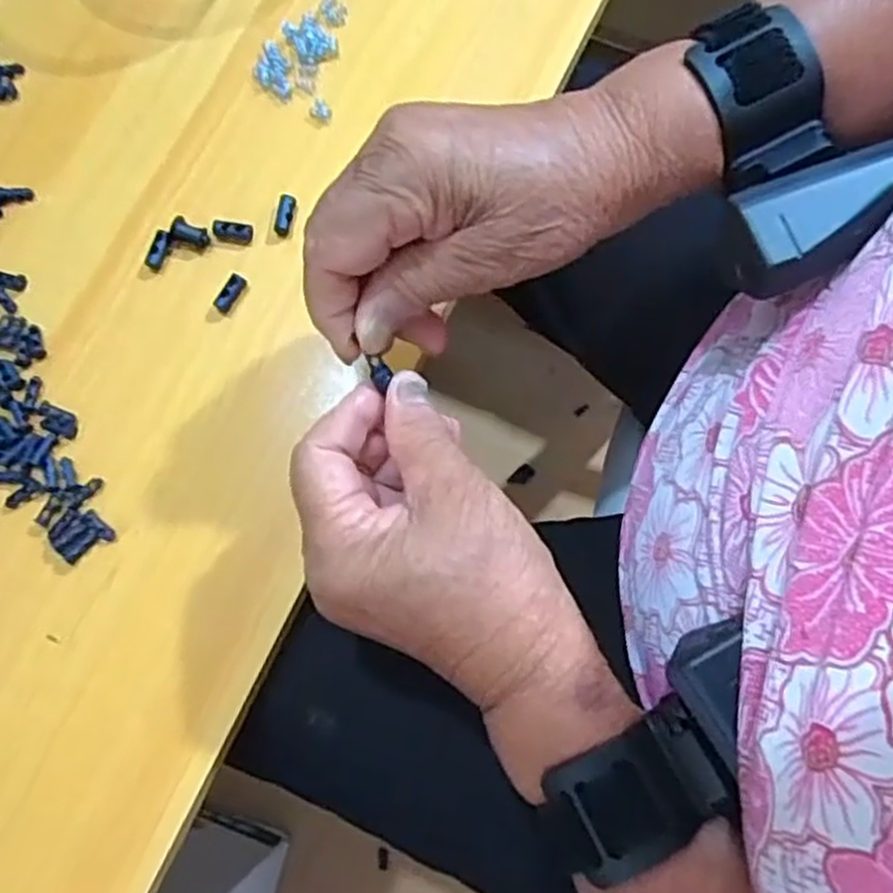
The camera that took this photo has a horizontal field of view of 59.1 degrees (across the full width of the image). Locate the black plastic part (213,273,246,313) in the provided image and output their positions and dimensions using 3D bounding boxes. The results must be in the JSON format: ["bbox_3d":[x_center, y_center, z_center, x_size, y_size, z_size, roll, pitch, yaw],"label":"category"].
[{"bbox_3d":[-0.103,-0.073,0.373,0.008,0.005,0.019,31,80,6],"label":"black plastic part"}]

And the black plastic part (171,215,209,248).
[{"bbox_3d":[-0.123,-0.103,0.379,0.017,0.006,0.010,15,79,3],"label":"black plastic part"}]

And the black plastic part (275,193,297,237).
[{"bbox_3d":[-0.078,-0.112,0.380,0.008,0.004,0.020,12,91,3],"label":"black plastic part"}]

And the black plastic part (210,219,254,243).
[{"bbox_3d":[-0.104,-0.105,0.381,0.019,0.004,0.009,13,78,3],"label":"black plastic part"}]

